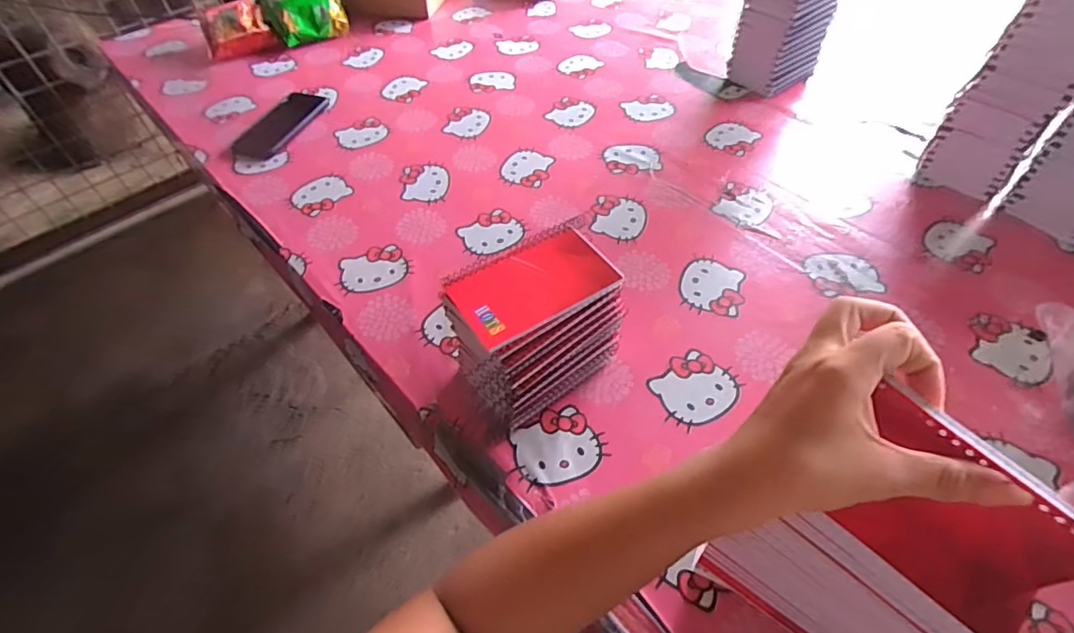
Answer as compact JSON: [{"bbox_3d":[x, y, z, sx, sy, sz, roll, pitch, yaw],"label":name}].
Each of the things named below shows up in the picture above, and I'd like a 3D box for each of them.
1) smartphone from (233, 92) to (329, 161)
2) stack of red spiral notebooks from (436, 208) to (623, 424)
[{"bbox_3d":[-0.407,-0.307,0.836,0.090,0.007,0.175,12,53,11],"label":"smartphone"},{"bbox_3d":[-0.004,0.015,0.485,0.154,0.140,0.090,-29,56,-20],"label":"stack of red spiral notebooks"}]

